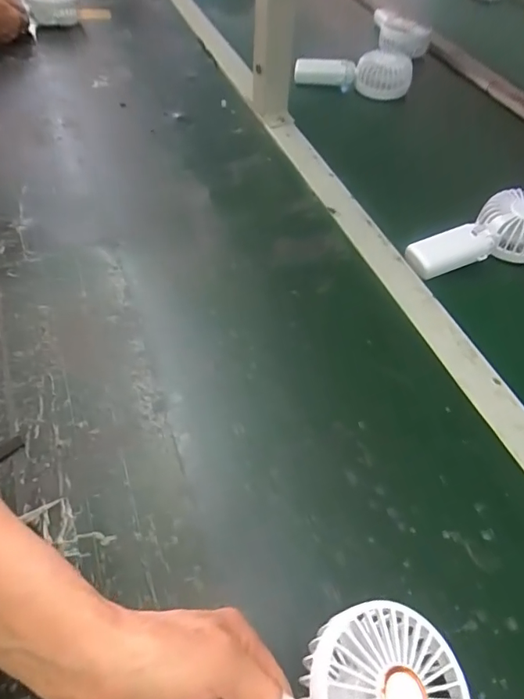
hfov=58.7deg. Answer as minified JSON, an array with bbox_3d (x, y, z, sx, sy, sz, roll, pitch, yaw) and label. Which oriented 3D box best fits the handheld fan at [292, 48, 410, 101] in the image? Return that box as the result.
[{"bbox_3d":[0.143,-0.433,0.727,0.174,0.043,0.070,11,54,7],"label":"handheld fan"}]

